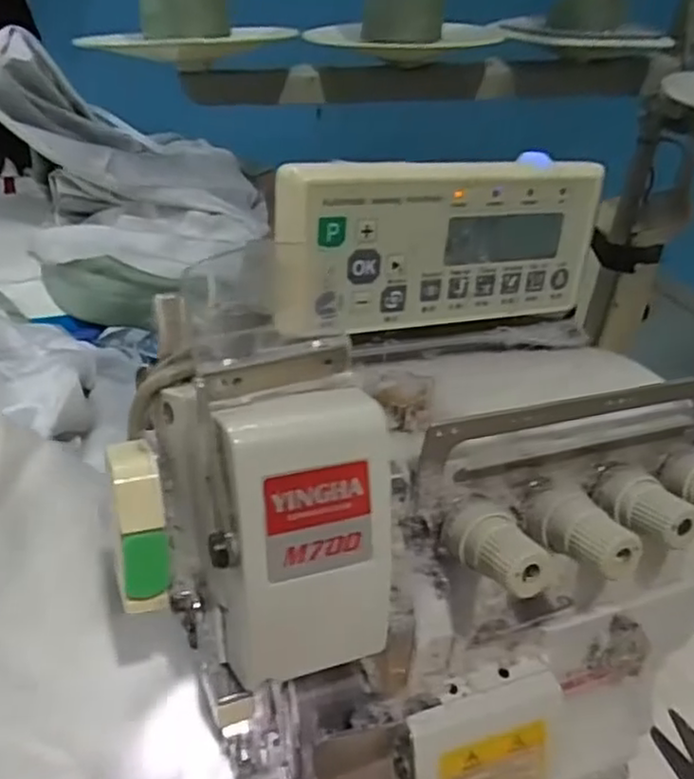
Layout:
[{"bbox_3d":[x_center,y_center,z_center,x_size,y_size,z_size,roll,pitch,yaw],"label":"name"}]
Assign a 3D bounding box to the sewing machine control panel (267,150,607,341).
[{"bbox_3d":[0.042,-0.063,0.299,0.153,0.067,0.020,-10,37,-21],"label":"sewing machine control panel"}]

